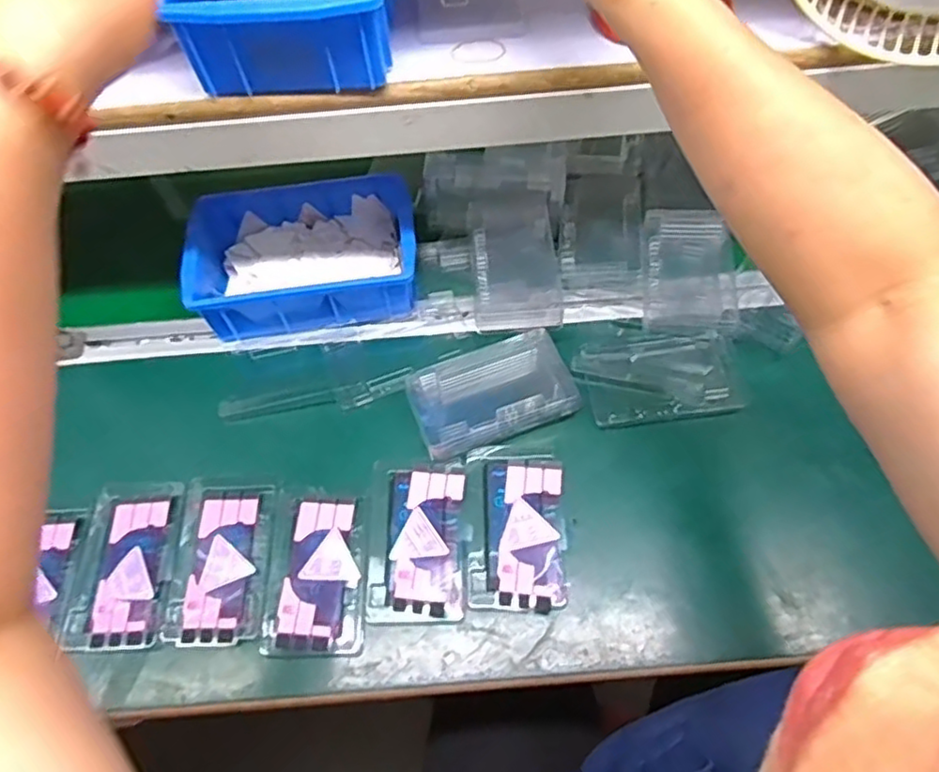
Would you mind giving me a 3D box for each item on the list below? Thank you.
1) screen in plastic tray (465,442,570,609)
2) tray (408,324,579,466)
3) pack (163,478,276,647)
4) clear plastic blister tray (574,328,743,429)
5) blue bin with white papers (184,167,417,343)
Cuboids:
[{"bbox_3d":[0.036,0.108,0.509,0.075,0.009,0.124,-1,60,3],"label":"screen in plastic tray"},{"bbox_3d":[0.018,0.006,0.552,0.130,0.026,0.082,-18,61,-7],"label":"tray"},{"bbox_3d":[-0.193,0.134,0.512,0.077,0.009,0.130,-3,60,2],"label":"pack"},{"bbox_3d":[0.162,-0.010,0.566,0.132,0.009,0.082,-10,60,-2],"label":"clear plastic blister tray"},{"bbox_3d":[-0.153,-0.126,0.615,0.205,0.050,0.137,-7,60,-1],"label":"blue bin with white papers"}]

